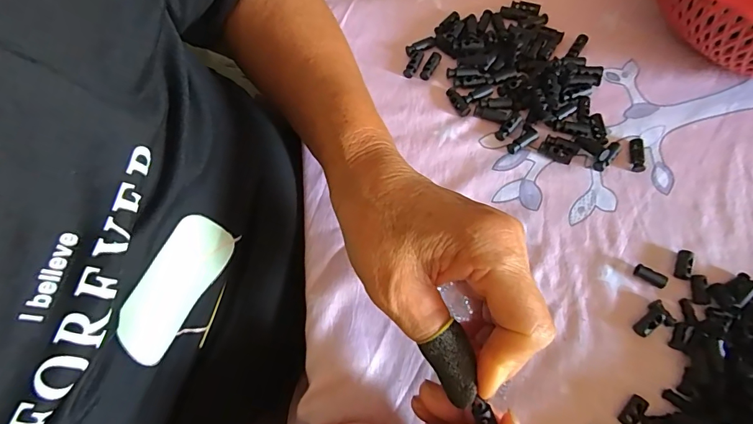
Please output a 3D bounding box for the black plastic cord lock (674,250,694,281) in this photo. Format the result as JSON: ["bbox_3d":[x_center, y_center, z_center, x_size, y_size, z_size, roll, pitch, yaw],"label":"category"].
[{"bbox_3d":[0.202,0.035,0.280,0.010,0.007,0.019,28,71,13],"label":"black plastic cord lock"}]

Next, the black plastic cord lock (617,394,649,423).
[{"bbox_3d":[0.150,0.116,0.248,0.010,0.007,0.018,36,73,15],"label":"black plastic cord lock"}]

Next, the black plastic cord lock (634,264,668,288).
[{"bbox_3d":[0.179,0.042,0.278,0.020,0.006,0.008,29,71,13],"label":"black plastic cord lock"}]

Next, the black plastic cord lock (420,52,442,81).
[{"bbox_3d":[0.045,-0.120,0.351,0.009,0.005,0.026,30,84,13],"label":"black plastic cord lock"}]

